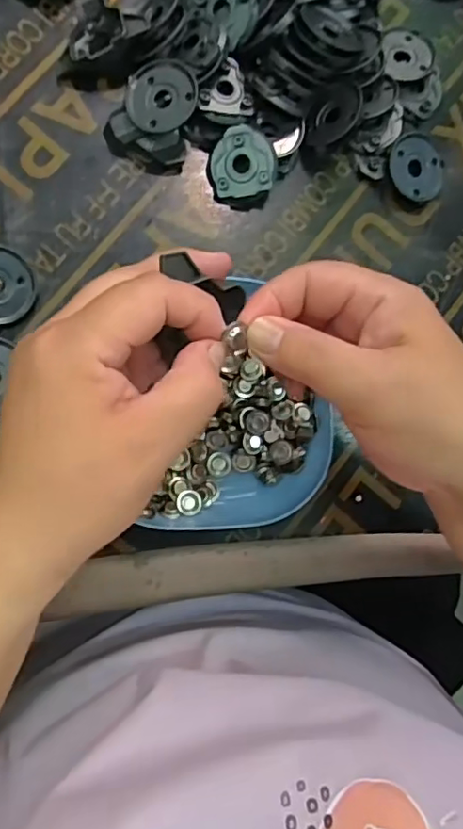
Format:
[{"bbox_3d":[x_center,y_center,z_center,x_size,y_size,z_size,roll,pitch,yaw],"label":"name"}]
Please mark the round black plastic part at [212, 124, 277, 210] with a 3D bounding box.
[{"bbox_3d":[0.009,-0.153,0.364,0.042,0.012,0.042,1,103,5],"label":"round black plastic part"}]

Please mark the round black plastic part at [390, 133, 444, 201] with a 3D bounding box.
[{"bbox_3d":[0.121,-0.159,0.380,0.038,0.006,0.042,-27,102,-12],"label":"round black plastic part"}]

